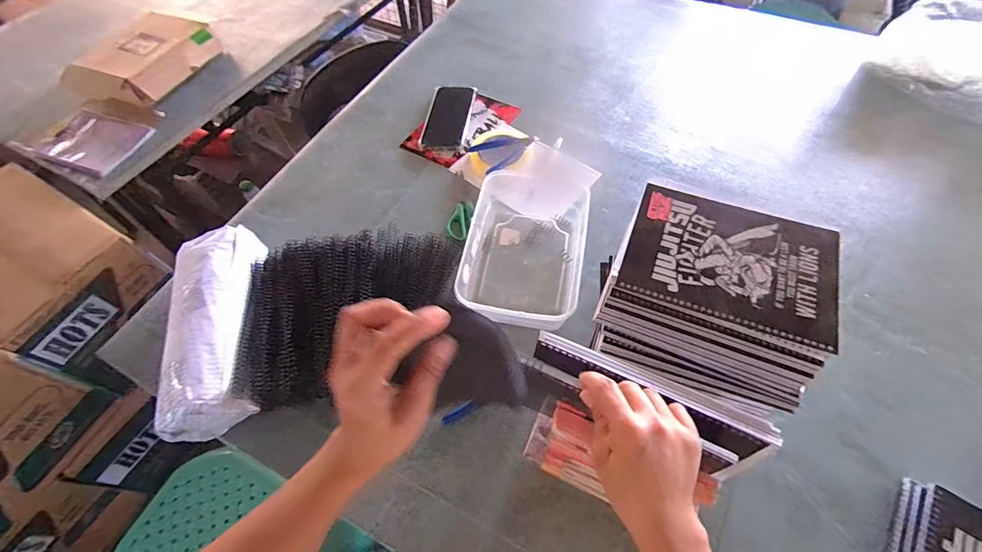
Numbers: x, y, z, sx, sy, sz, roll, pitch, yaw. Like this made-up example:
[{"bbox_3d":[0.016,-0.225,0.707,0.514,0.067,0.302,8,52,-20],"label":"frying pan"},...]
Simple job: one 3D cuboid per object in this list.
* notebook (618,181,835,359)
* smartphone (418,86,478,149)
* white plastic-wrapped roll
[{"bbox_3d":[0.239,-0.018,0.442,0.192,0.010,0.139,19,61,14],"label":"notebook"},{"bbox_3d":[-0.078,-0.294,0.812,0.081,0.007,0.158,5,61,8],"label":"smartphone"},{"bbox_3d":[-0.353,0.061,0.570,0.110,0.079,0.266,-13,59,-5],"label":"white plastic-wrapped roll"}]

